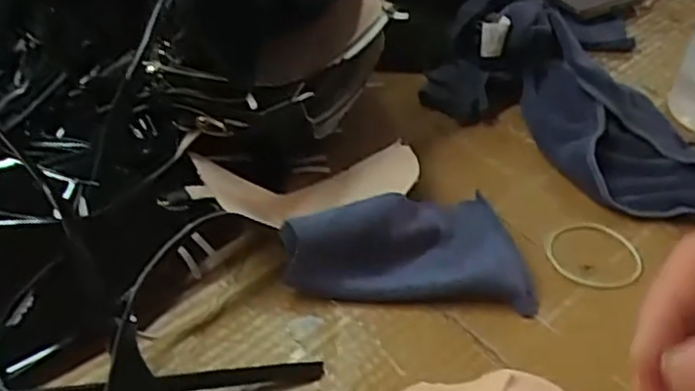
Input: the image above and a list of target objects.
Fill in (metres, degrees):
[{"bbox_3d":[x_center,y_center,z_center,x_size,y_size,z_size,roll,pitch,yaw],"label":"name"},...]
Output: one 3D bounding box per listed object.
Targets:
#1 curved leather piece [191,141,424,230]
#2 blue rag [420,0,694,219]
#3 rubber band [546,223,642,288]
[{"bbox_3d":[-0.024,-0.006,0.462,0.145,0.040,0.065,-8,42,-8],"label":"curved leather piece"},{"bbox_3d":[0.163,-0.077,0.518,0.118,0.056,0.241,-33,51,-30],"label":"blue rag"},{"bbox_3d":[0.150,0.036,0.440,0.056,0.007,0.050,-2,42,-1],"label":"rubber band"}]

